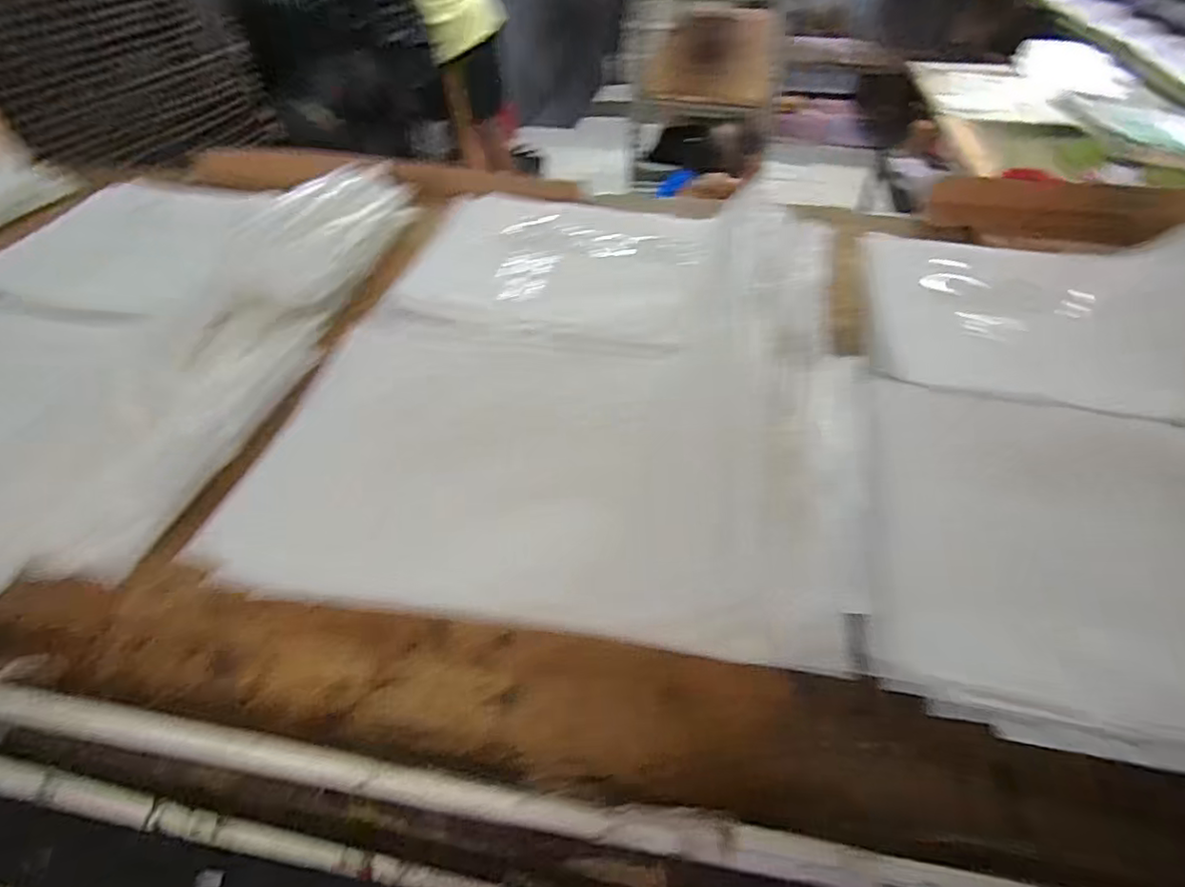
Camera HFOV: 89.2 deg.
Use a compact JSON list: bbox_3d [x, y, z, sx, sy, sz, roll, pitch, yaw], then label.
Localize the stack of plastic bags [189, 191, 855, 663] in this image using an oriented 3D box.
[{"bbox_3d":[-0.003,-0.065,0.364,0.290,0.041,0.359,7,46,8],"label":"stack of plastic bags"}]

